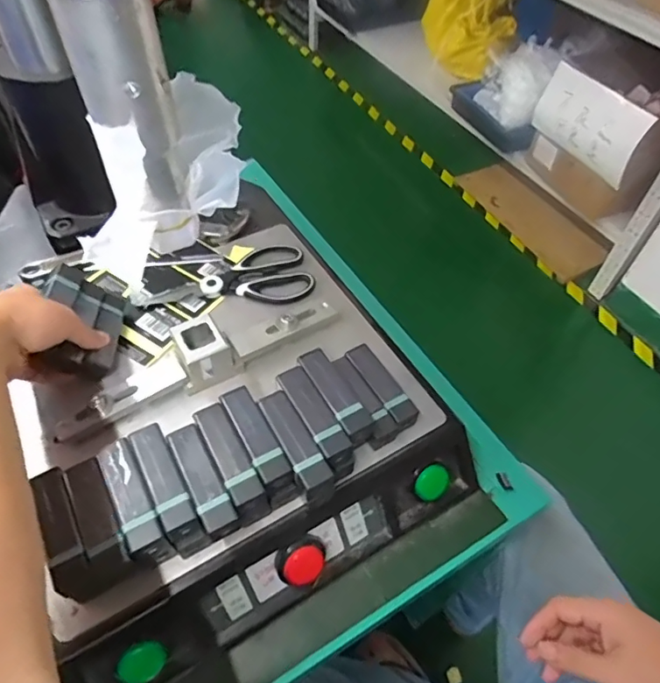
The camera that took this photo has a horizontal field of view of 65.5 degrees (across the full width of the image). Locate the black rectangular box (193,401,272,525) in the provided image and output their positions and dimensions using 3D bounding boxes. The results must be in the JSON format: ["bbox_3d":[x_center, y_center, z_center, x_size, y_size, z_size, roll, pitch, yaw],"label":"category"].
[{"bbox_3d":[-0.081,0.100,0.423,0.026,0.044,0.092,-24,57,-19],"label":"black rectangular box"}]

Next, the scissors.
[{"bbox_3d":[-0.112,-0.076,0.586,0.183,0.012,0.082,-3,53,-4],"label":"scissors"}]

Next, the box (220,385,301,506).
[{"bbox_3d":[-0.060,0.087,0.433,0.026,0.043,0.094,-25,58,-20],"label":"box"}]

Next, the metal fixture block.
[{"bbox_3d":[-0.121,0.011,0.495,0.055,0.050,0.050,-26,58,-20],"label":"metal fixture block"}]

